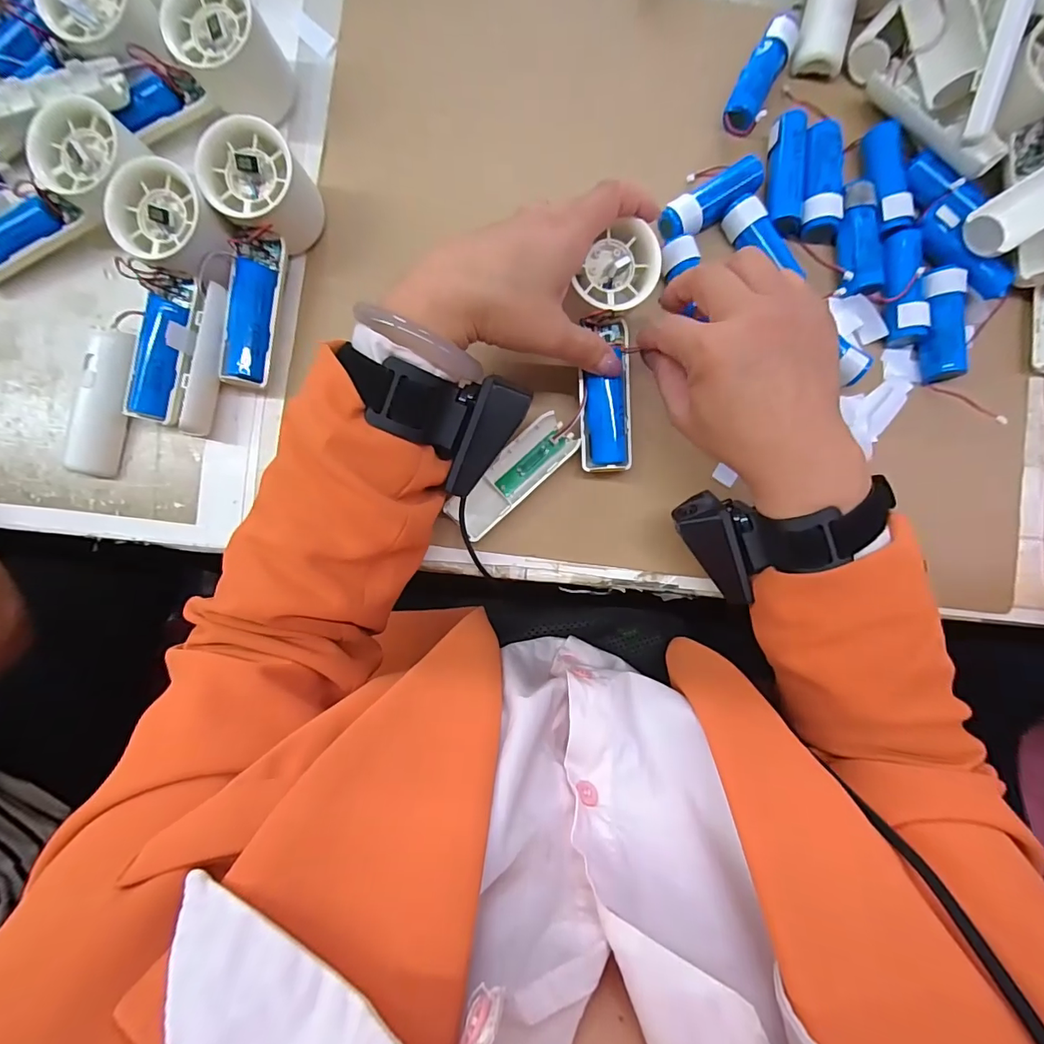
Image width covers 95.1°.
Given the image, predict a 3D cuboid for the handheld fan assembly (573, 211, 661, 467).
[{"bbox_3d":[0.055,-0.105,0.299,0.045,0.031,0.143,3,100,0],"label":"handheld fan assembly"}]

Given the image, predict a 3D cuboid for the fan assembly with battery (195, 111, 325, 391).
[{"bbox_3d":[-0.169,-0.165,0.312,0.055,0.050,0.149,11,99,1],"label":"fan assembly with battery"}]

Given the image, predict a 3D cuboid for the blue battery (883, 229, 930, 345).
[{"bbox_3d":[0.256,-0.159,0.321,0.023,0.021,0.072,-2,88,-2],"label":"blue battery"}]

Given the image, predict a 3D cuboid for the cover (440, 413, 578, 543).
[{"bbox_3d":[-0.006,-0.030,0.318,0.094,0.020,0.032,-41,89,-3],"label":"cover"}]

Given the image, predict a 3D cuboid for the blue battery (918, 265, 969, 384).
[{"bbox_3d":[0.280,-0.133,0.320,0.024,0.021,0.074,3,87,-1],"label":"blue battery"}]

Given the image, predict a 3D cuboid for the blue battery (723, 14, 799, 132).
[{"bbox_3d":[0.163,-0.305,0.329,0.022,0.023,0.075,29,87,0],"label":"blue battery"}]

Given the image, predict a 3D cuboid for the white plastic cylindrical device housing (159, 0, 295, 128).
[{"bbox_3d":[-0.187,-0.301,0.312,0.050,0.059,0.051,0,88,-2],"label":"white plastic cylindrical device housing"}]

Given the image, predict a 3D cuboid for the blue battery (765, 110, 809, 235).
[{"bbox_3d":[0.179,-0.236,0.325,0.022,0.017,0.076,3,87,-1],"label":"blue battery"}]

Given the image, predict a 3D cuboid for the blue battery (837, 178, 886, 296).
[{"bbox_3d":[0.228,-0.189,0.323,0.023,0.022,0.072,-5,88,-2],"label":"blue battery"}]

